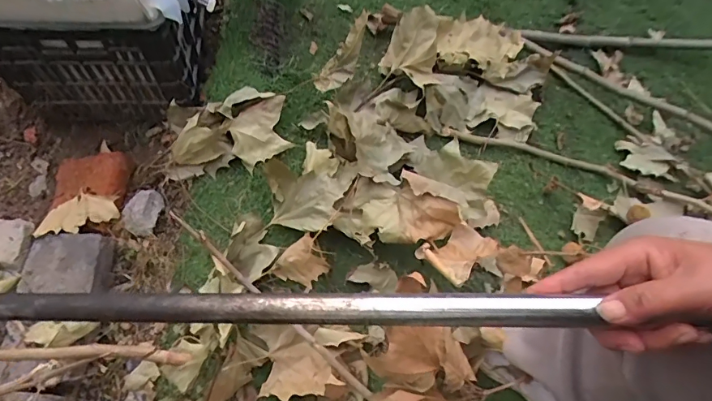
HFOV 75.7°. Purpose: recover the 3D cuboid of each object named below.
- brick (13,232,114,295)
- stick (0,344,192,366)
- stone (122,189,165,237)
[{"bbox_3d":[-0.472,0.110,0.760,0.116,0.056,0.104,-4,64,-5],"label":"brick"},{"bbox_3d":[-0.377,0.173,0.510,0.357,0.017,0.021,5,63,-17],"label":"stick"},{"bbox_3d":[-0.394,0.023,0.839,0.067,0.036,0.092,3,64,-2],"label":"stone"}]

